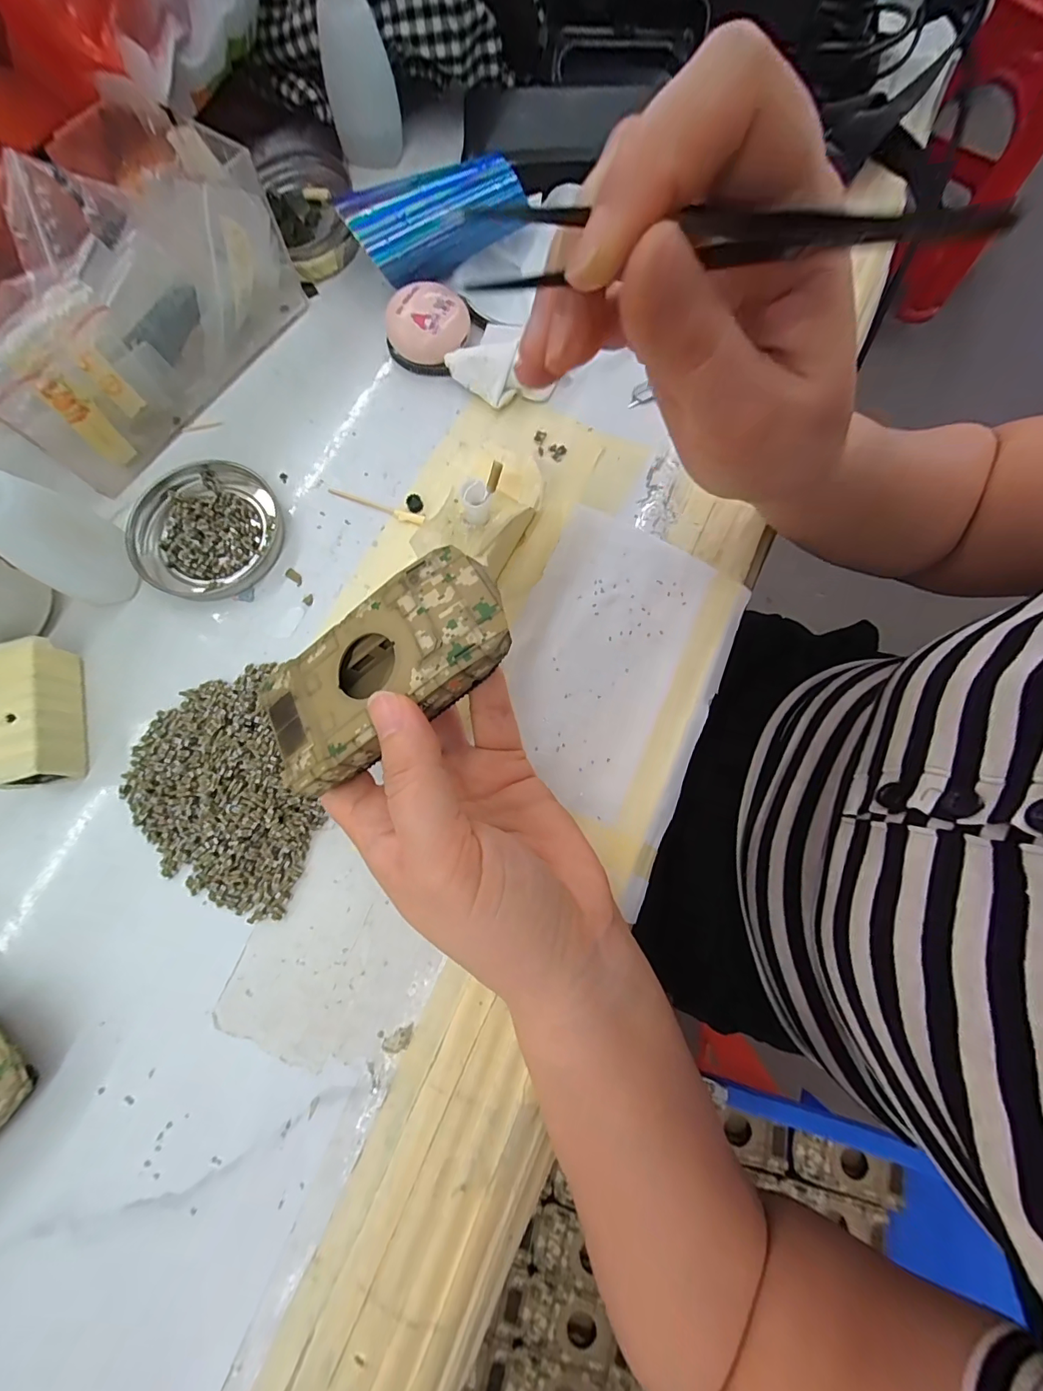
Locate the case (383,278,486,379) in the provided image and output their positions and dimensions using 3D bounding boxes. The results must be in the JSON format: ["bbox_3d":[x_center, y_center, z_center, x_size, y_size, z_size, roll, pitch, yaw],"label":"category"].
[{"bbox_3d":[-0.053,-0.220,0.276,0.047,0.025,0.046,0,77,-1],"label":"case"}]

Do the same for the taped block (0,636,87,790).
[{"bbox_3d":[-0.231,0.011,0.218,0.027,0.025,0.068,-15,78,-4],"label":"taped block"}]

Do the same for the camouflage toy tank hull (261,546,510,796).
[{"bbox_3d":[-0.048,-0.009,0.169,0.097,0.020,0.054,-36,65,7],"label":"camouflage toy tank hull"}]

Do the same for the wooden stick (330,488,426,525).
[{"bbox_3d":[-0.083,-0.107,0.259,0.059,0.004,0.006,19,78,4],"label":"wooden stick"}]

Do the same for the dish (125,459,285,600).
[{"bbox_3d":[-0.173,-0.092,0.253,0.077,0.007,0.080,0,77,-1],"label":"dish"}]

